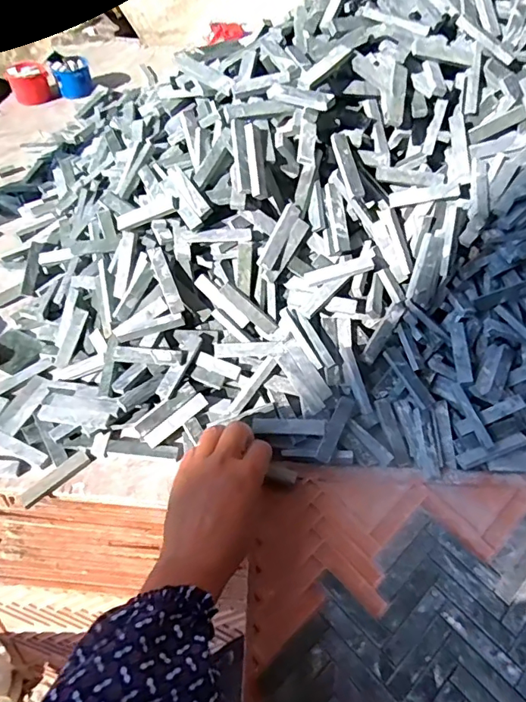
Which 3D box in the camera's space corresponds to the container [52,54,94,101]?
[{"bbox_3d":[-0.302,-0.436,0.788,0.057,0.037,0.045,-18,61,-12],"label":"container"}]

